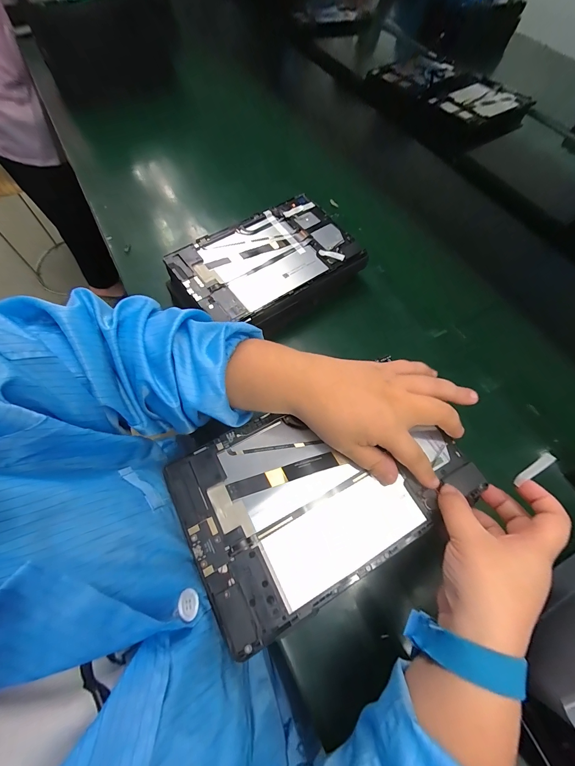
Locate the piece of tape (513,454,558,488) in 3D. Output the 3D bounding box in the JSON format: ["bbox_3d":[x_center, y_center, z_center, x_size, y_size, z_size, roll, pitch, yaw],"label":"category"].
[{"bbox_3d":[0.201,0.071,0.250,0.035,0.004,0.008,-45,30,10],"label":"piece of tape"}]

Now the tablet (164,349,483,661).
[{"bbox_3d":[0.032,0.083,0.261,0.230,0.007,0.146,-25,67,-14],"label":"tablet"}]

